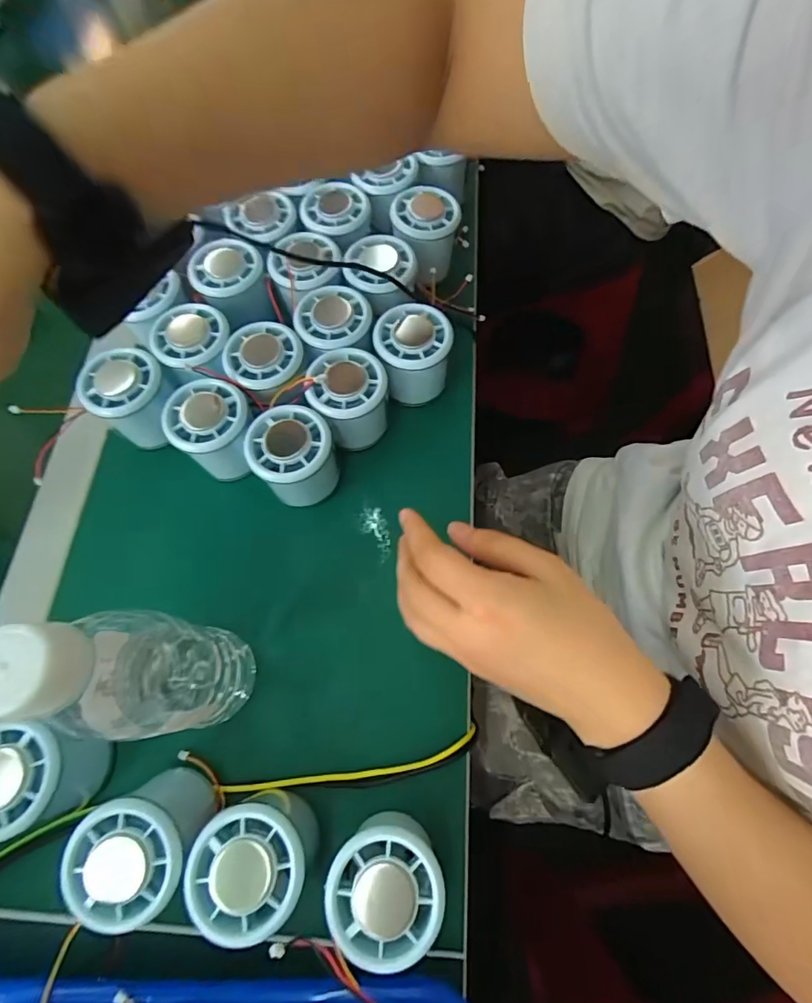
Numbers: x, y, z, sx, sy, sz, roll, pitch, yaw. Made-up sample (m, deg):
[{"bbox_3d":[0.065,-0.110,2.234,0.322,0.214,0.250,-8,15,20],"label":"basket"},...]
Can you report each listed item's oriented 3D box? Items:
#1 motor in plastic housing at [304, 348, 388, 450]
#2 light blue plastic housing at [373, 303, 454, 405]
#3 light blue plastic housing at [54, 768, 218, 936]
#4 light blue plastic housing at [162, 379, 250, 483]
[{"bbox_3d":[-0.041,-0.074,0.361,0.055,0.056,0.057,-1,68,2],"label":"motor in plastic housing"},{"bbox_3d":[0.007,-0.109,0.373,0.054,0.052,0.059,-5,68,1],"label":"light blue plastic housing"},{"bbox_3d":[-0.137,0.183,0.256,0.055,0.056,0.057,-1,68,2],"label":"light blue plastic housing"},{"bbox_3d":[-0.138,-0.049,0.361,0.054,0.064,0.054,-1,68,2],"label":"light blue plastic housing"}]

